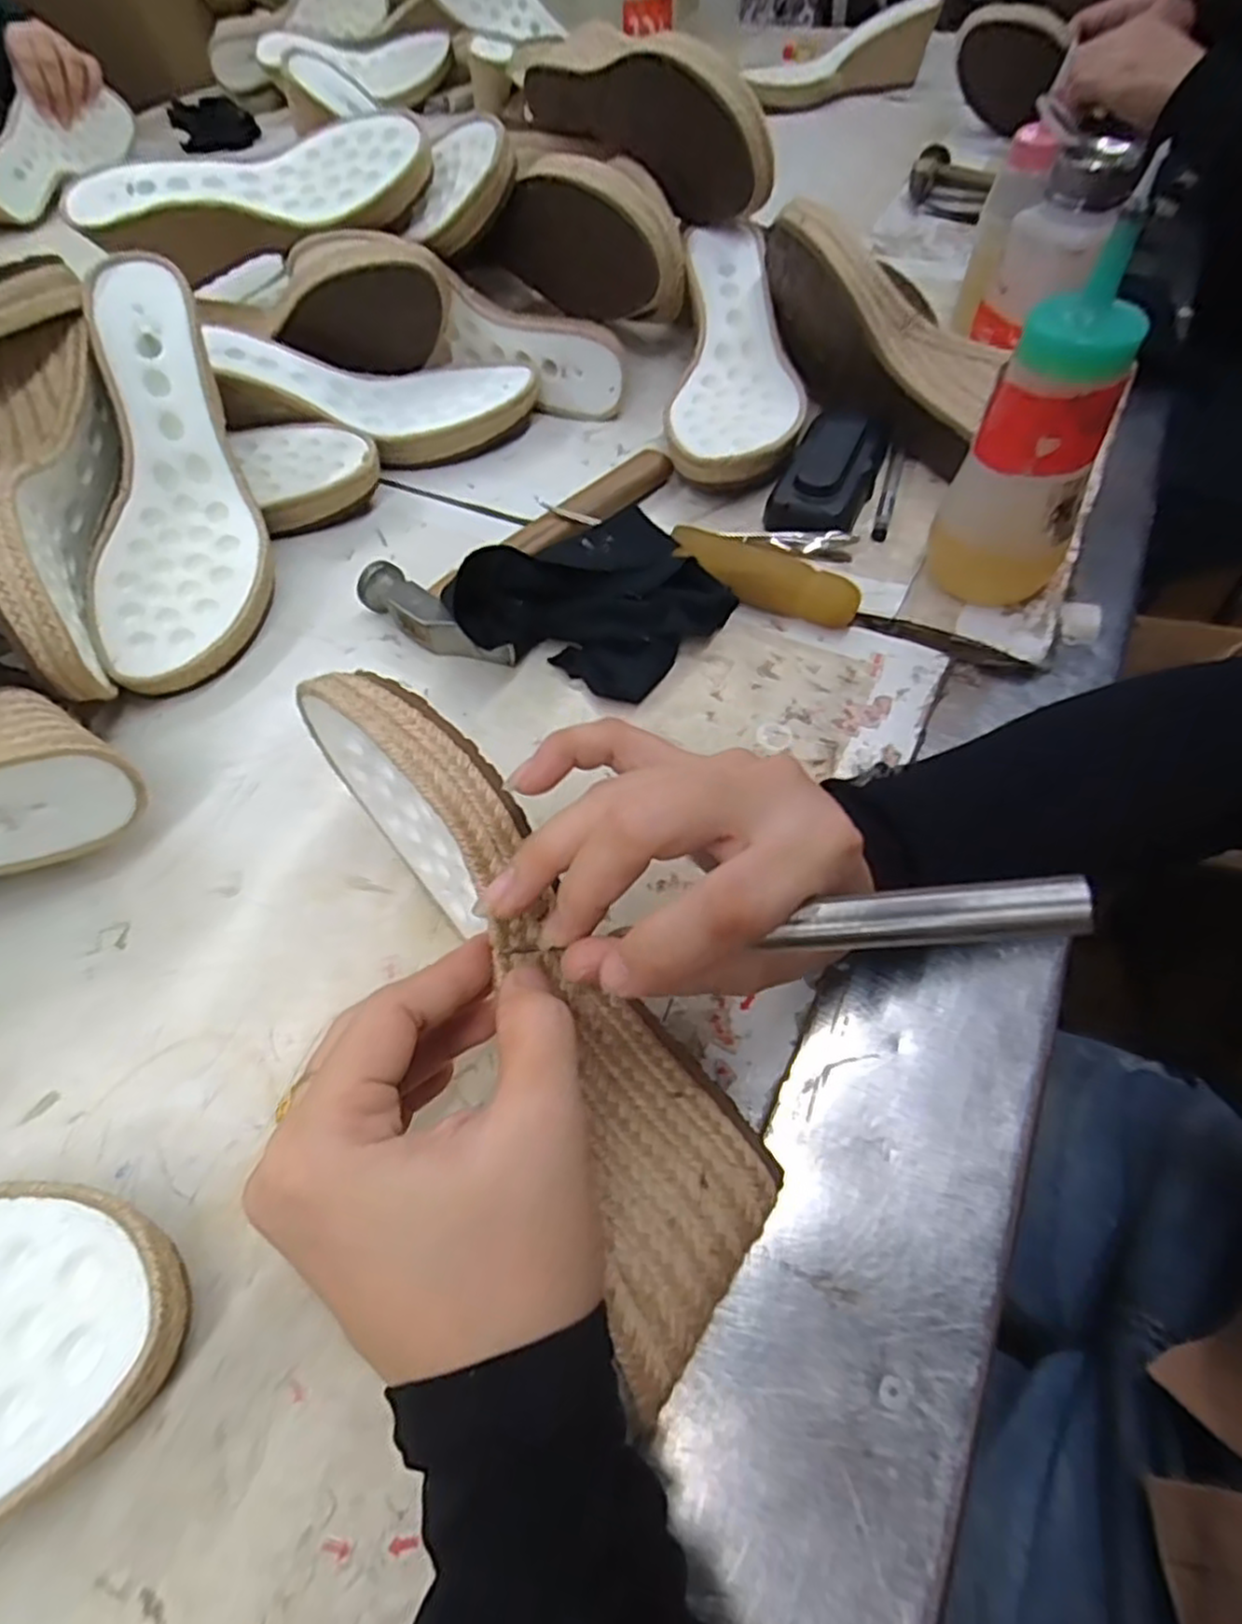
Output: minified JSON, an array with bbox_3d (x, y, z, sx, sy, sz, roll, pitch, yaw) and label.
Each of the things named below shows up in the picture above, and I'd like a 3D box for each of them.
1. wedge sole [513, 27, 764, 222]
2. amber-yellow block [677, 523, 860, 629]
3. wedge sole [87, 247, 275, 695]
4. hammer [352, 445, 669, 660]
[{"bbox_3d":[0.010,-0.473,0.512,0.046,0.091,0.231,-37,62,-20],"label":"wedge sole"},{"bbox_3d":[0.075,-0.124,0.389,0.098,0.021,0.031,23,60,17],"label":"amber-yellow block"},{"bbox_3d":[-0.238,-0.177,0.396,0.082,0.042,0.236,-8,84,-4],"label":"wedge sole"},{"bbox_3d":[-0.048,-0.159,0.421,0.095,0.035,0.200,29,63,22],"label":"hammer"}]

